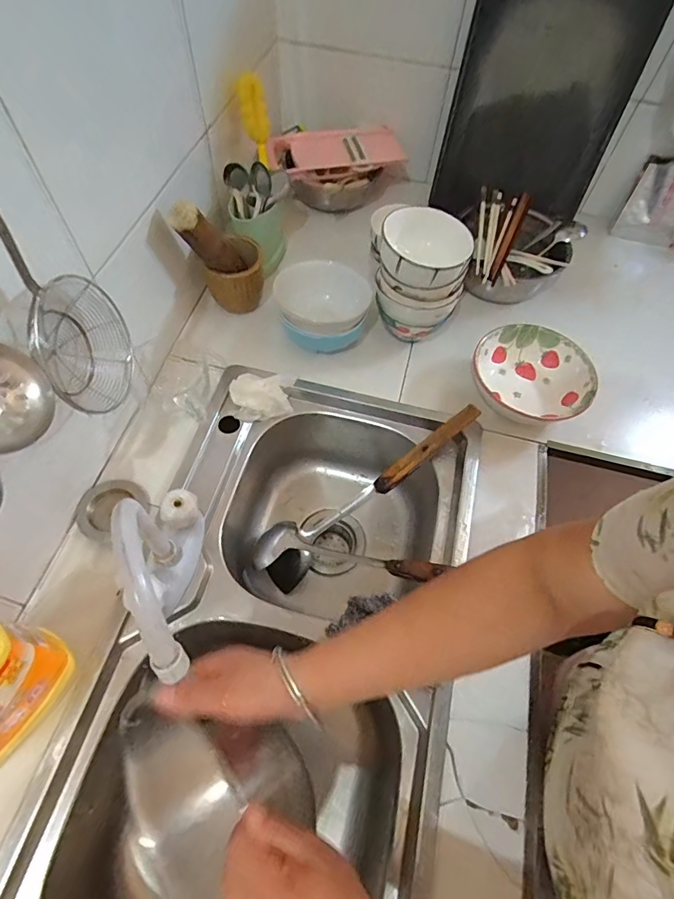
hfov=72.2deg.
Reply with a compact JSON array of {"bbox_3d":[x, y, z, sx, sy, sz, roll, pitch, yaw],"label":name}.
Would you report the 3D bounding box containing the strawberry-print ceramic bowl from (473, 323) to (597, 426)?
[{"bbox_3d":[0.289,-0.108,0.700,0.169,0.058,0.163,2,61,-3],"label":"strawberry-print ceramic bowl"}]

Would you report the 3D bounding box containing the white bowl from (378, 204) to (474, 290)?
[{"bbox_3d":[0.123,-0.277,0.645,0.118,0.056,0.118,2,61,-3],"label":"white bowl"}]

